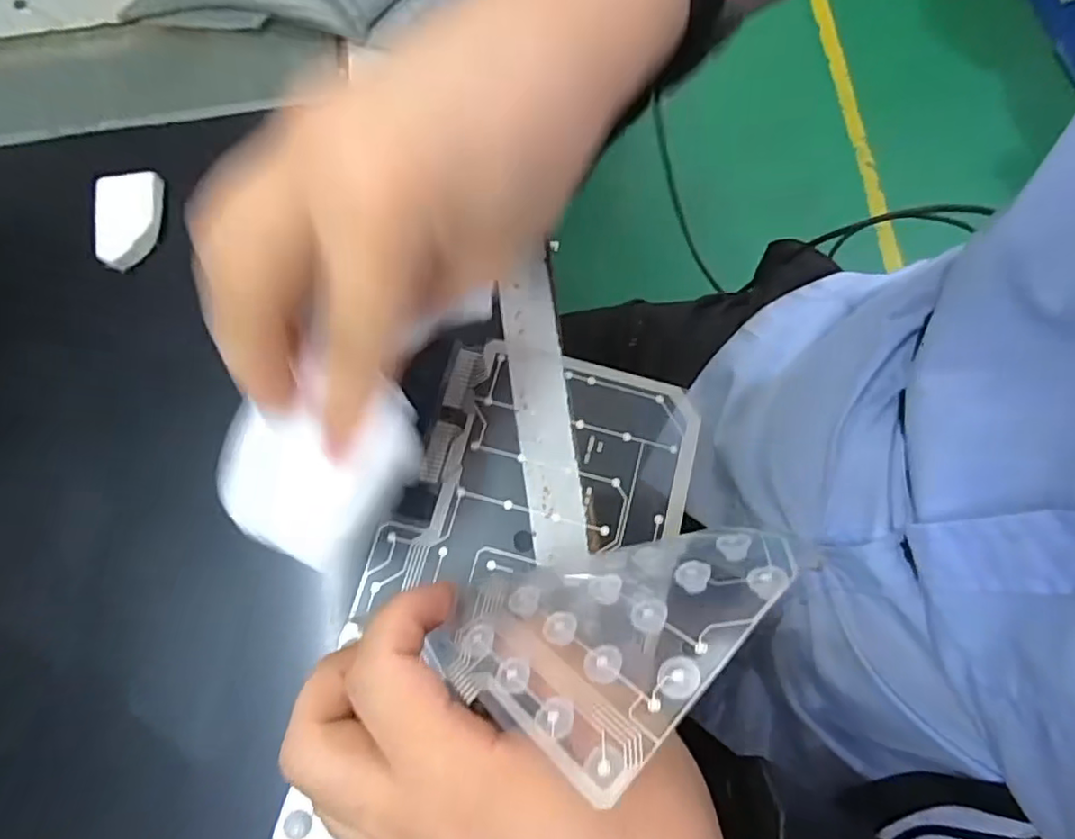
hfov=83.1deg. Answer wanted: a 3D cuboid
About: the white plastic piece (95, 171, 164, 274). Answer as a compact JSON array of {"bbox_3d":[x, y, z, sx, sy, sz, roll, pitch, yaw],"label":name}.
[{"bbox_3d":[-0.174,-0.086,0.262,0.027,0.010,0.041,-11,76,-1],"label":"white plastic piece"}]

